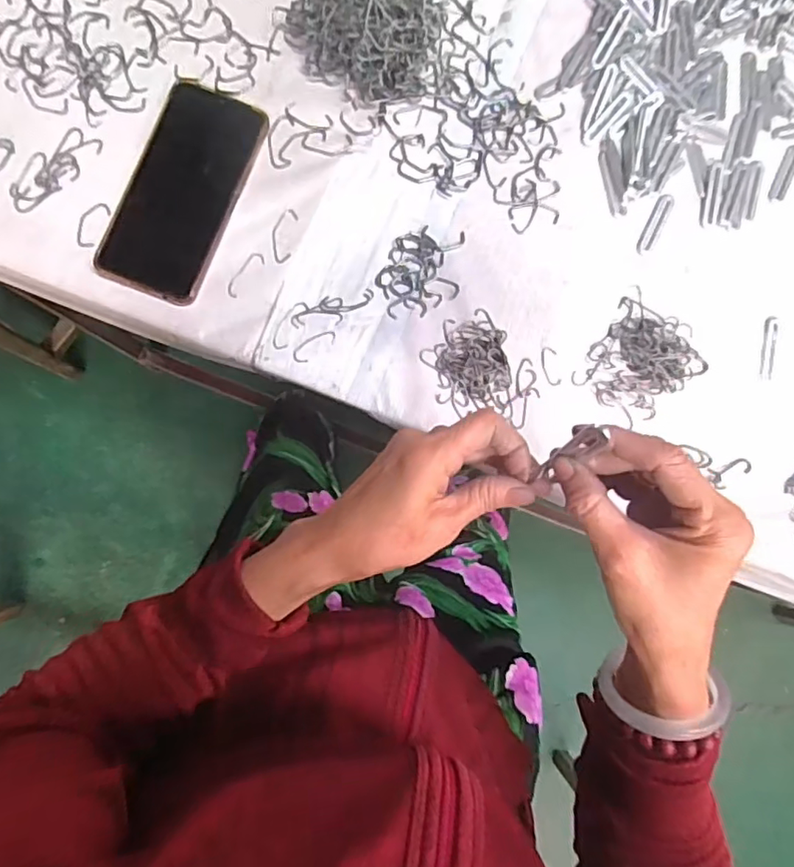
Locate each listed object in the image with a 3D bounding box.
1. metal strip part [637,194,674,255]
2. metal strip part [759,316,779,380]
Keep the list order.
[{"bbox_3d":[0.219,-0.177,0.486,0.015,0.004,0.058,28,85,-3],"label":"metal strip part"},{"bbox_3d":[0.321,-0.074,0.495,0.012,0.007,0.053,5,86,-5],"label":"metal strip part"}]

